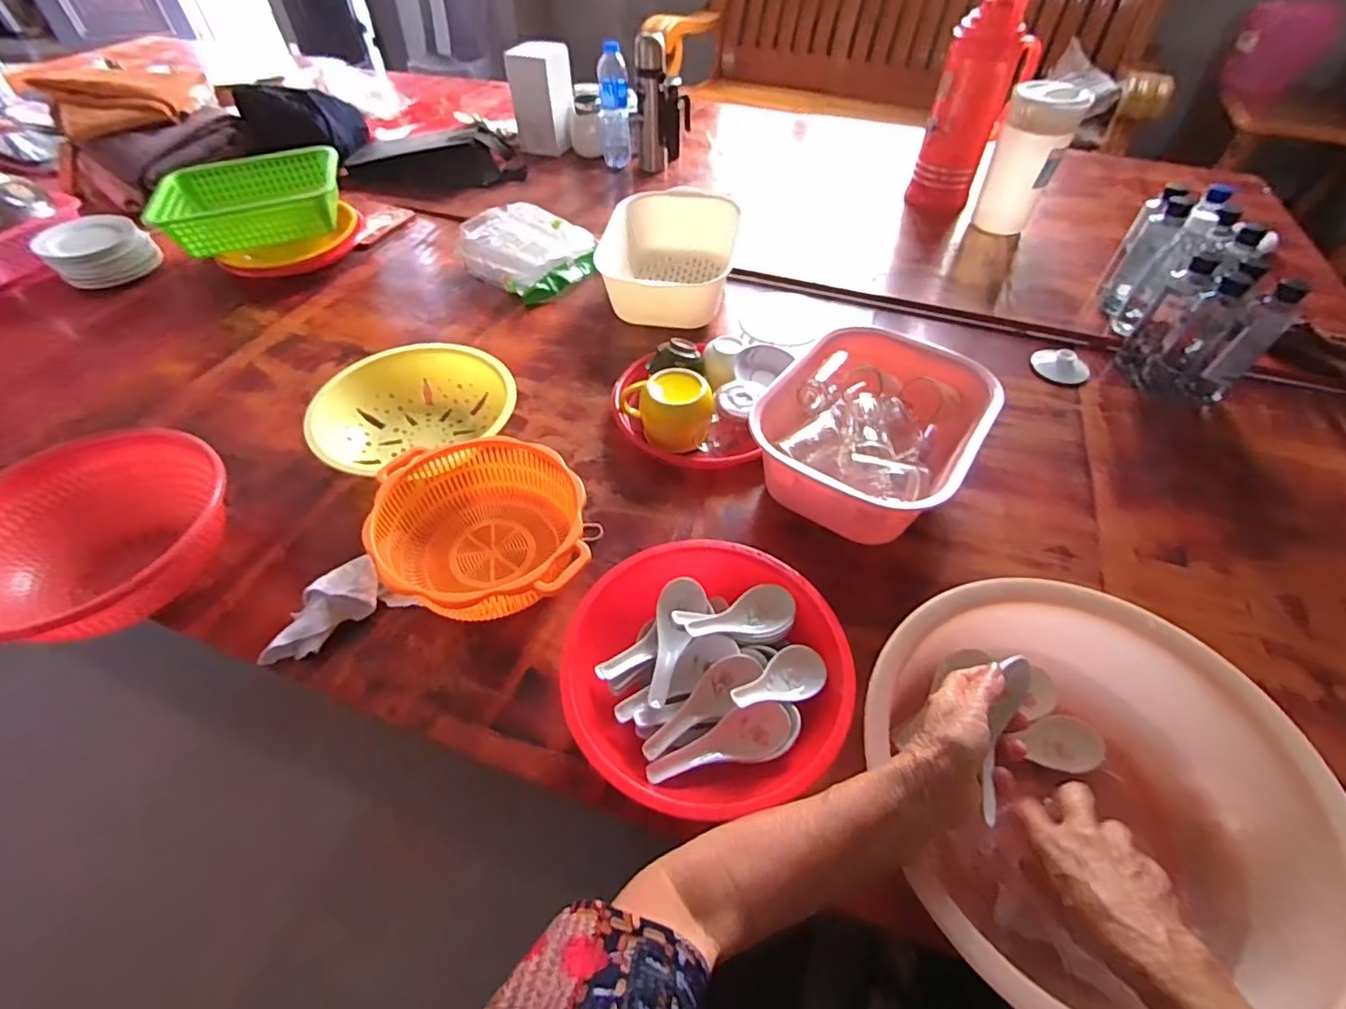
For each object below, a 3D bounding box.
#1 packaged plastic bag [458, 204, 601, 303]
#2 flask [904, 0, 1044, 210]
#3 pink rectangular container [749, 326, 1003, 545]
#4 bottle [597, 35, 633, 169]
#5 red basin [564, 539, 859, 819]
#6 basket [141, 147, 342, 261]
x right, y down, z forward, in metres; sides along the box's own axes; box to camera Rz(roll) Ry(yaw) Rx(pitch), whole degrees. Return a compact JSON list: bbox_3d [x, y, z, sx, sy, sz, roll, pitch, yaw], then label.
[{"bbox_3d":[-0.270,-0.468,1.068,0.231,0.077,0.190,29,56,22],"label":"packaged plastic bag"},{"bbox_3d":[0.595,-0.805,1.117,0.155,0.389,0.115,21,53,16],"label":"flask"},{"bbox_3d":[0.238,-0.080,0.709,0.223,0.126,0.275,29,56,22],"label":"pink rectangular container"},{"bbox_3d":[-0.133,-0.894,1.319,0.069,0.233,0.064,-7,50,-6],"label":"bottle"},{"bbox_3d":[0.030,0.155,0.533,0.243,0.088,0.230,0,50,0],"label":"red basin"},{"bbox_3d":[-0.781,-0.560,1.072,0.324,0.088,0.200,-16,52,-13],"label":"basket"}]

